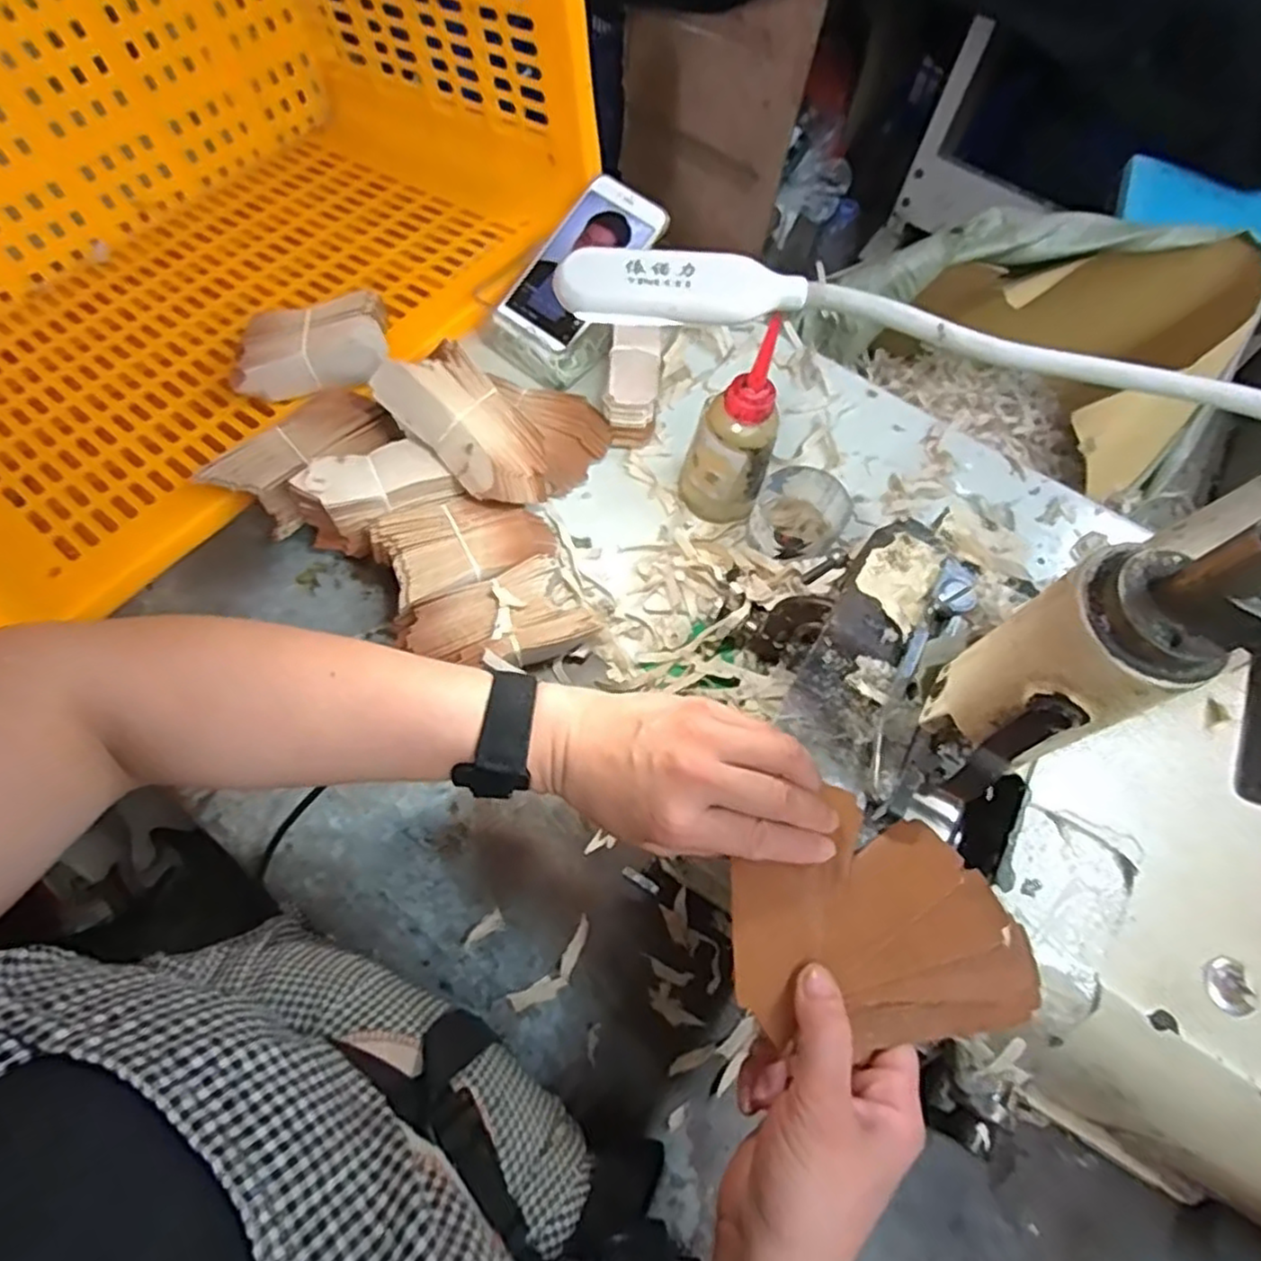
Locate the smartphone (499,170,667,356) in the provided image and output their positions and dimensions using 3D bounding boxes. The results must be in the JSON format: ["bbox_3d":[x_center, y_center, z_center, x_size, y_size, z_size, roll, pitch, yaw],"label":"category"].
[{"bbox_3d":[-0.041,-0.309,0.601,0.079,0.013,0.154,37,86,13],"label":"smartphone"}]

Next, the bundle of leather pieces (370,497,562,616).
[{"bbox_3d":[-0.118,-0.057,0.525,0.120,0.052,0.073,-22,70,-13],"label":"bundle of leather pieces"}]

